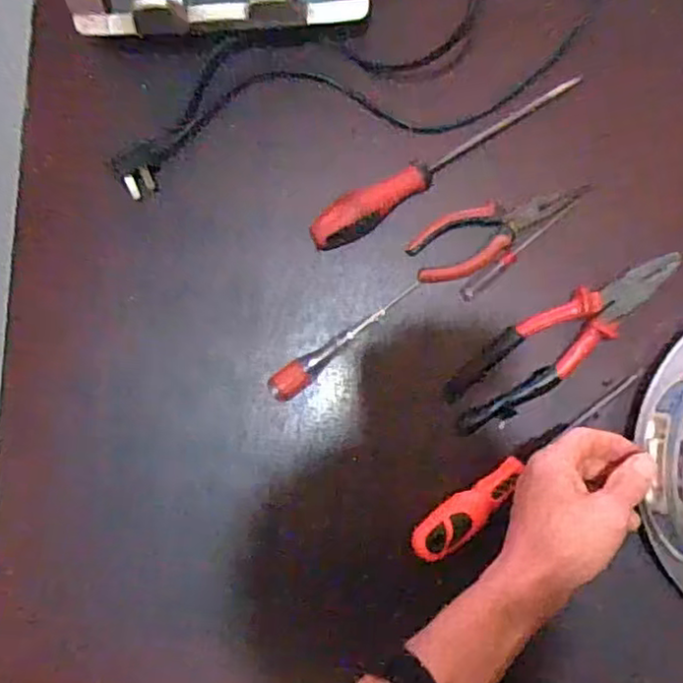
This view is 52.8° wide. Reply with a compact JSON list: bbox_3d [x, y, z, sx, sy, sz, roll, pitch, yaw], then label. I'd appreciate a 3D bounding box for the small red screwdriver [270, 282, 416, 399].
[{"bbox_3d":[0.006,0.002,0.563,0.145,0.029,0.023,-33,86,-1],"label":"small red screwdriver"}]

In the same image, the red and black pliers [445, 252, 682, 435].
[{"bbox_3d":[0.177,-0.006,0.552,0.212,0.030,0.054,-37,86,-2],"label":"red and black pliers"}]

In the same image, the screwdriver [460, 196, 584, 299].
[{"bbox_3d":[0.148,-0.078,0.564,0.130,0.018,0.012,-40,86,-2],"label":"screwdriver"}]

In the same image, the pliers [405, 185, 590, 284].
[{"bbox_3d":[0.130,-0.096,0.570,0.155,0.028,0.052,-26,86,-1],"label":"pliers"}]

